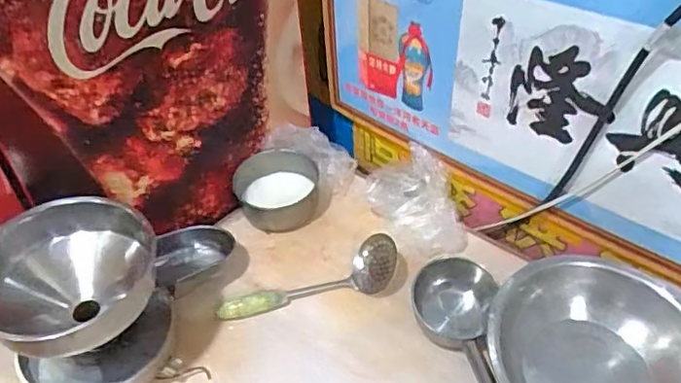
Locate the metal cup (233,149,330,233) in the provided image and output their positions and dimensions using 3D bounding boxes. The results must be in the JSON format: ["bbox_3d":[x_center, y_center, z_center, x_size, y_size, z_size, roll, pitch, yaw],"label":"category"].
[{"bbox_3d":[-0.123,-0.001,1.242,0.179,0.086,0.167,-2,43,2],"label":"metal cup"}]

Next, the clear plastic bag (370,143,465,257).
[{"bbox_3d":[0.157,0.028,1.188,0.149,0.120,0.220,-23,46,-19],"label":"clear plastic bag"}]

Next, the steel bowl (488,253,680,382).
[{"bbox_3d":[0.353,0.245,0.830,0.254,0.127,0.300,-26,47,-22],"label":"steel bowl"}]

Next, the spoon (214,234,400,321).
[{"bbox_3d":[-0.053,0.168,1.058,0.332,0.056,0.083,-16,44,-13],"label":"spoon"}]

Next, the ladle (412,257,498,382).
[{"bbox_3d":[0.205,0.264,0.910,0.109,0.118,0.341,-10,43,-6],"label":"ladle"}]

